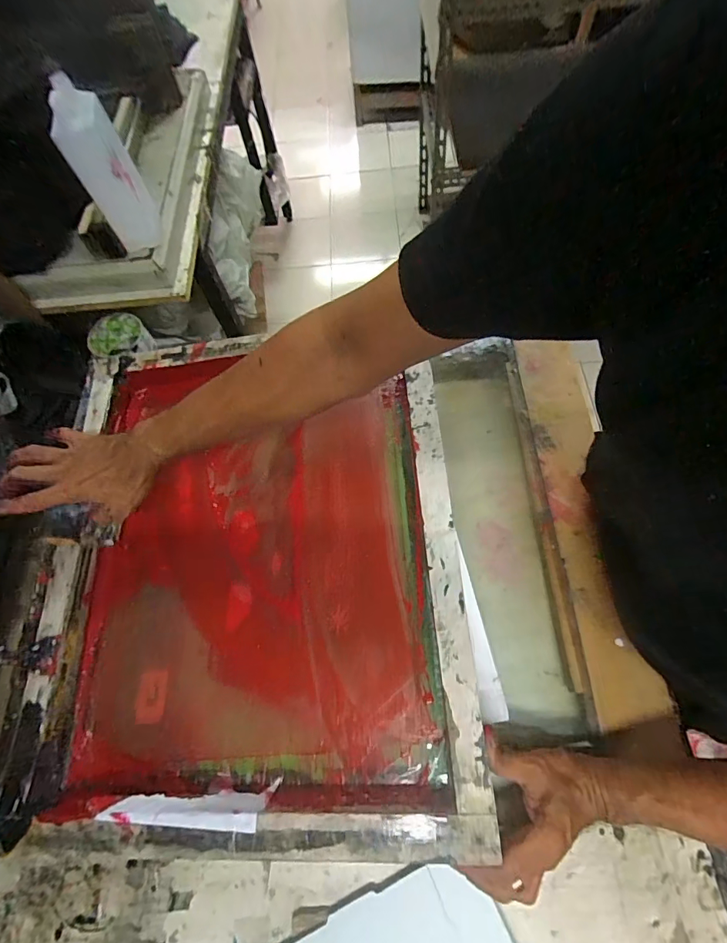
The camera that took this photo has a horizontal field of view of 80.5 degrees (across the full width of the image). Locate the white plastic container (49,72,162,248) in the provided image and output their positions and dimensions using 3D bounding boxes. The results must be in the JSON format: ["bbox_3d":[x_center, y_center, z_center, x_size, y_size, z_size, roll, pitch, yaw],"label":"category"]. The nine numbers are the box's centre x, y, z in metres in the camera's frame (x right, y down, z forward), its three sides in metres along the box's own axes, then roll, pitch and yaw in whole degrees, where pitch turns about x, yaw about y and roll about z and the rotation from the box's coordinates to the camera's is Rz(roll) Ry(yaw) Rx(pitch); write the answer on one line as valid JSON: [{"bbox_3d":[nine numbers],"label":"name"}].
[{"bbox_3d":[-0.400,-0.470,0.672,0.086,0.204,0.081,-27,67,-8],"label":"white plastic container"}]

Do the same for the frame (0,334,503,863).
[{"bbox_3d":[-0.127,0.082,0.483,0.443,0.056,0.523,-6,67,6],"label":"frame"}]

